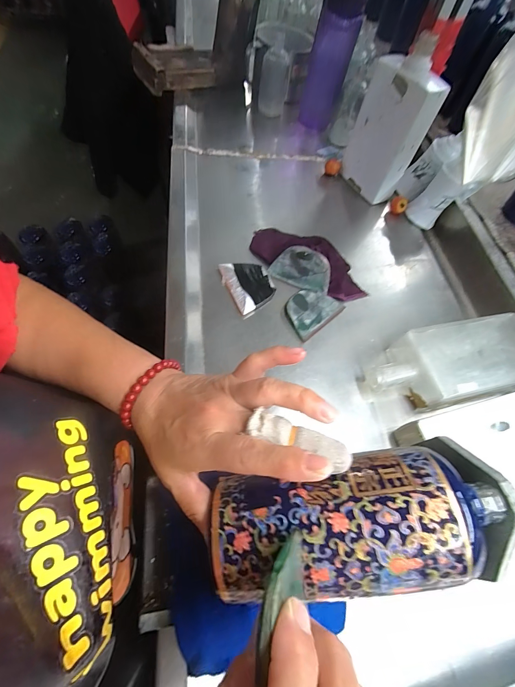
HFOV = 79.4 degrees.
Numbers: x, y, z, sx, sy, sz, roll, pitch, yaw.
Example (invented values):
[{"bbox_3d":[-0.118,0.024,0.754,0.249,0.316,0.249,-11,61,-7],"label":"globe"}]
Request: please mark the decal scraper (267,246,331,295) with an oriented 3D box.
[{"bbox_3d":[0.063,-0.105,0.433,0.083,0.006,0.055,26,95,7],"label":"decal scraper"}]

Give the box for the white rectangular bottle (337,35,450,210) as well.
[{"bbox_3d":[0.211,-0.338,0.498,0.066,0.191,0.104,-17,65,-14],"label":"white rectangular bottle"}]

